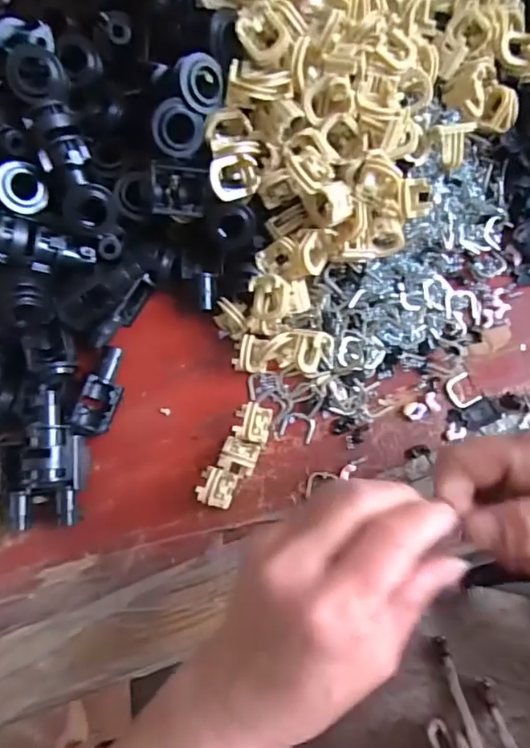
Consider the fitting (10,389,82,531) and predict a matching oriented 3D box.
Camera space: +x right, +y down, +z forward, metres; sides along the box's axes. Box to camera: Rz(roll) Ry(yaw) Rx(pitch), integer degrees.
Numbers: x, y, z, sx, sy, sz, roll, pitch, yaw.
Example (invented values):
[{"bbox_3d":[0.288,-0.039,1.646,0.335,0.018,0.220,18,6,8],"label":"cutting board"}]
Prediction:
[{"bbox_3d":[-0.122,0.052,0.295,0.036,0.027,0.079,13,99,6],"label":"fitting"}]

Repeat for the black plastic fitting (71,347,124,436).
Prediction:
[{"bbox_3d":[-0.097,0.010,0.314,0.017,0.024,0.053,15,84,7],"label":"black plastic fitting"}]

